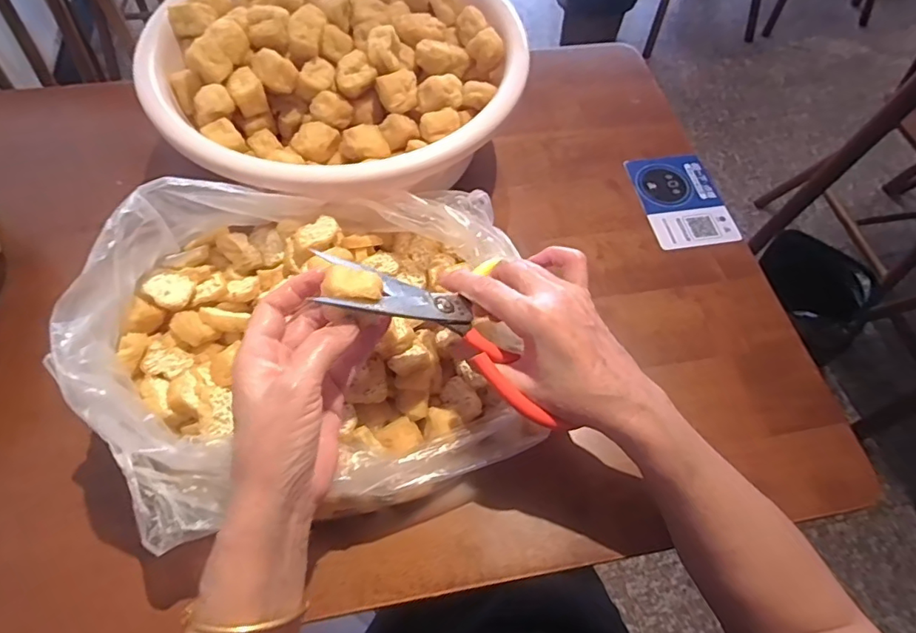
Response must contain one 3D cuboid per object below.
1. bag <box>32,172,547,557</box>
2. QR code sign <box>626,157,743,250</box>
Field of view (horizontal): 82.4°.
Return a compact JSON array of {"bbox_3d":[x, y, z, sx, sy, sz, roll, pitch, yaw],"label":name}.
[{"bbox_3d":[-0.090,0.014,0.367,0.281,0.122,0.240,-5,61,-5],"label":"bag"},{"bbox_3d":[0.238,-0.123,0.558,0.088,0.008,0.123,-6,59,-7],"label":"QR code sign"}]

